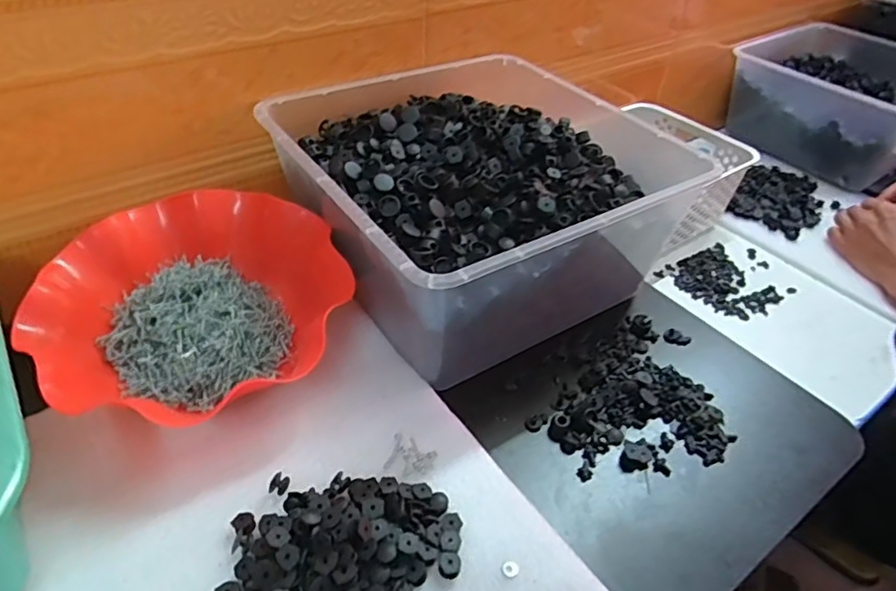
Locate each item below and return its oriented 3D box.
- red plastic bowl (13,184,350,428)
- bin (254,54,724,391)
[{"bbox_3d":[-0.195,0.013,0.457,0.221,0.074,0.210,3,42,-3],"label":"red plastic bowl"},{"bbox_3d":[0.022,-0.090,0.545,0.292,0.139,0.302,-22,49,-27],"label":"bin"}]

